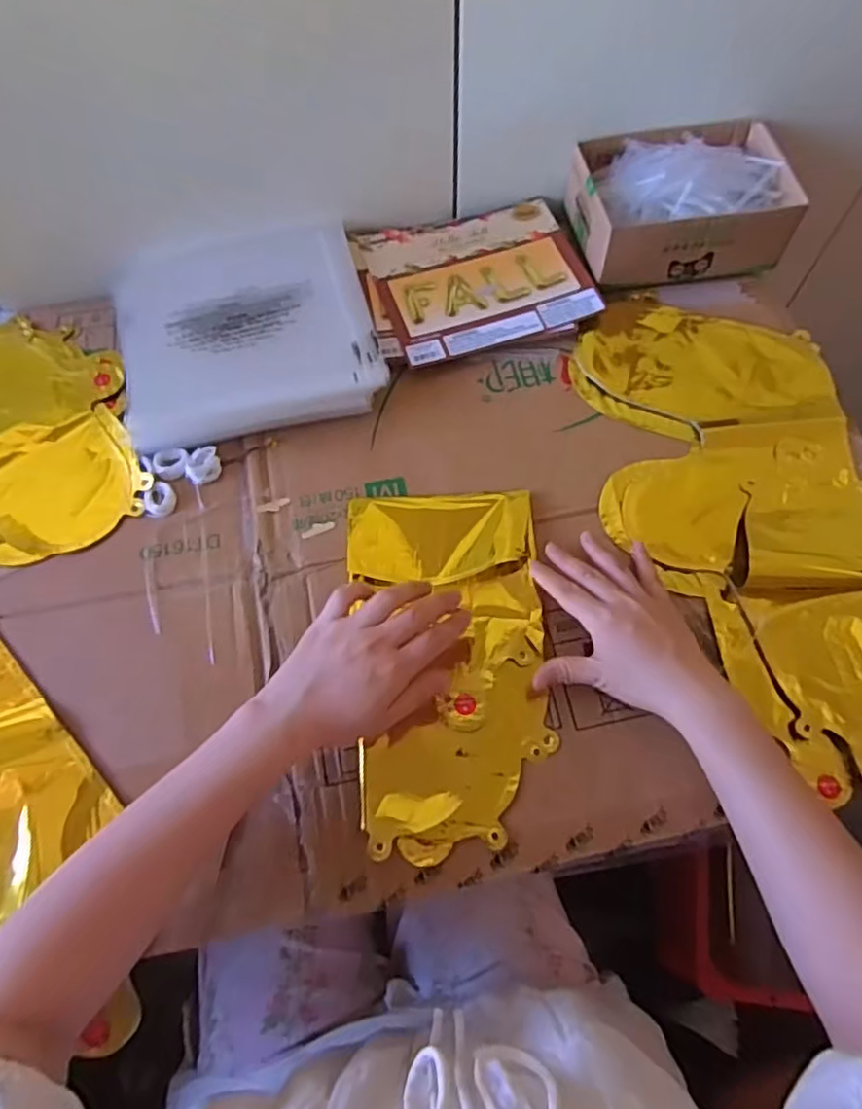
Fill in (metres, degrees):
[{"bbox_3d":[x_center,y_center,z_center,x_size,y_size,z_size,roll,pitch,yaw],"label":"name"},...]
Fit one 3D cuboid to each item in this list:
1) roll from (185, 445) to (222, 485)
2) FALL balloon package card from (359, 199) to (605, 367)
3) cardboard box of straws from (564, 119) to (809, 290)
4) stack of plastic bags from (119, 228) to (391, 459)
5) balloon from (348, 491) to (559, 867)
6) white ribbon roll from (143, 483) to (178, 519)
[{"bbox_3d":[-0.191,-0.074,0.544,0.029,0.009,0.029,0,67,1],"label":"roll"},{"bbox_3d":[0.046,-0.265,0.620,0.188,0.013,0.159,-17,68,-6],"label":"FALL balloon package card"},{"bbox_3d":[0.232,-0.334,0.614,0.190,0.071,0.142,-9,67,-3],"label":"cardboard box of straws"},{"bbox_3d":[-0.164,-0.197,0.579,0.218,0.029,0.207,-14,68,-5],"label":"stack of plastic bags"},{"bbox_3d":[0.010,0.076,0.482,0.145,0.012,0.265,1,69,1],"label":"balloon"},{"bbox_3d":[-0.222,-0.045,0.534,0.025,0.005,0.029,-9,67,-3],"label":"white ribbon roll"}]

